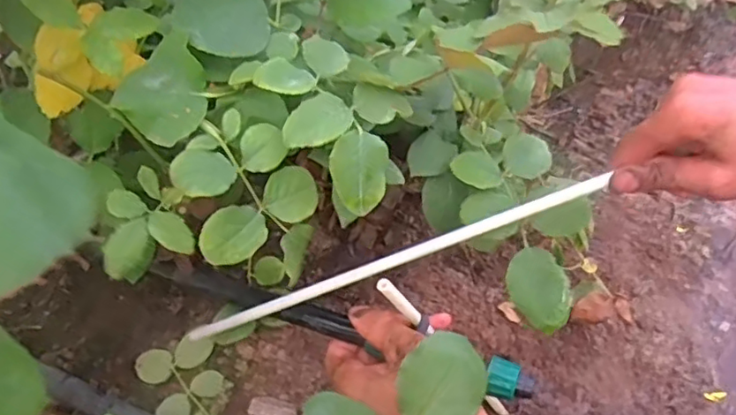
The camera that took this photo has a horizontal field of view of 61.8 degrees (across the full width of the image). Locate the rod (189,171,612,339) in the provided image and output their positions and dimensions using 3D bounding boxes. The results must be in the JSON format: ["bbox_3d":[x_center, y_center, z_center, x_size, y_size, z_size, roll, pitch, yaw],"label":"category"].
[{"bbox_3d":[0.017,0.037,0.417,0.294,0.012,0.010,-21,52,5],"label":"rod"}]

